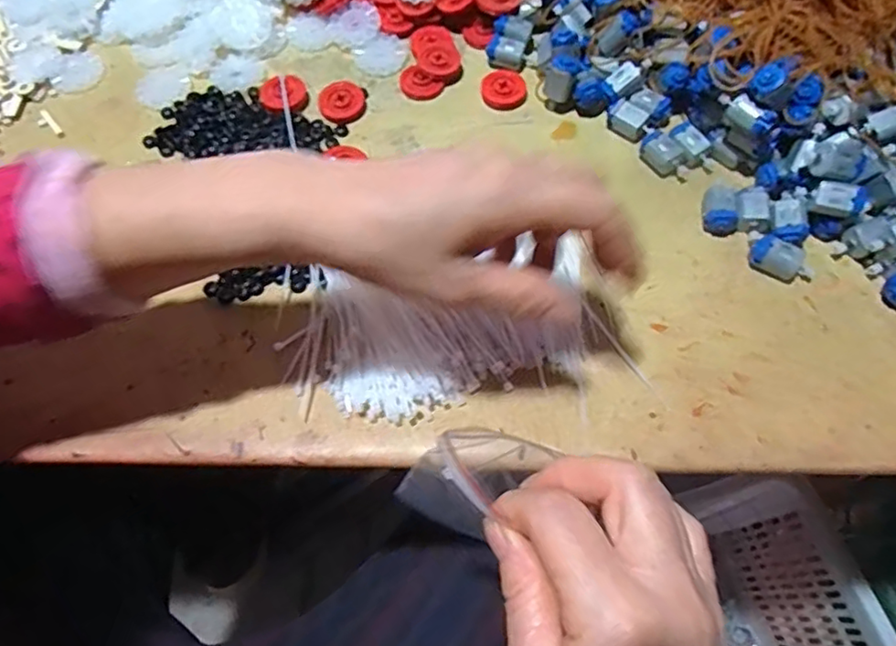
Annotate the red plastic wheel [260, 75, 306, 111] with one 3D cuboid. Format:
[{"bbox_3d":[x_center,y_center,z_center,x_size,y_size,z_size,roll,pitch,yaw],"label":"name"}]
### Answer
[{"bbox_3d":[-0.121,-0.167,0.443,0.032,0.013,0.029,-13,65,-4],"label":"red plastic wheel"}]

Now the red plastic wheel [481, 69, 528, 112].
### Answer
[{"bbox_3d":[0.041,-0.170,0.443,0.032,0.007,0.038,2,65,2],"label":"red plastic wheel"}]

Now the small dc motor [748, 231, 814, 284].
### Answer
[{"bbox_3d":[0.200,-0.039,0.364,0.042,0.019,0.019,35,71,16],"label":"small dc motor"}]

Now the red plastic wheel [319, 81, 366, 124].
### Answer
[{"bbox_3d":[-0.077,-0.159,0.439,0.031,0.013,0.032,-1,65,1],"label":"red plastic wheel"}]

